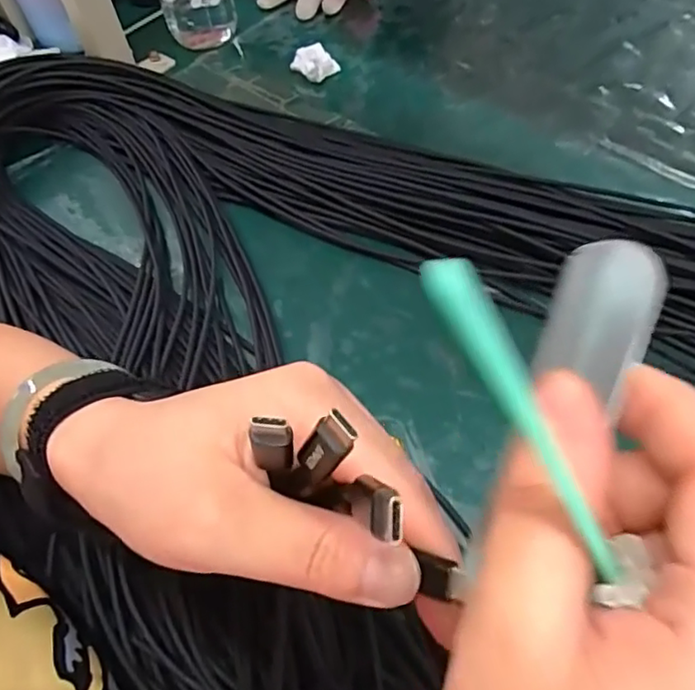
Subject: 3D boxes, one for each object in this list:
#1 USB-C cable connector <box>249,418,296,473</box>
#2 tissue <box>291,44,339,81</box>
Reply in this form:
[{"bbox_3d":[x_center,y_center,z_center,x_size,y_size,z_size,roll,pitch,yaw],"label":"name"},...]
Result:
[{"bbox_3d":[-0.018,0.023,0.136,0.009,0.027,0.005,8,64,2],"label":"USB-C cable connector"},{"bbox_3d":[-0.031,-0.265,0.558,0.028,0.030,0.035,37,66,25],"label":"tissue"}]

